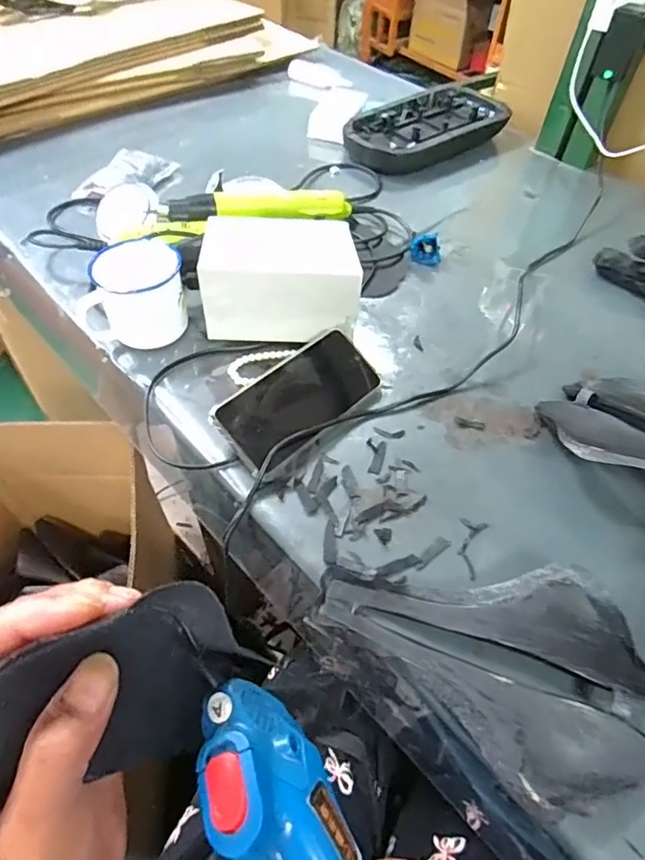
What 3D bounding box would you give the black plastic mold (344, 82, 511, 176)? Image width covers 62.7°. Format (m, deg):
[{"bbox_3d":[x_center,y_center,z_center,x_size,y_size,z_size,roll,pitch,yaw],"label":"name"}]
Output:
[{"bbox_3d":[0.171,-0.494,0.864,0.295,0.037,0.158,-25,58,-21],"label":"black plastic mold"}]

